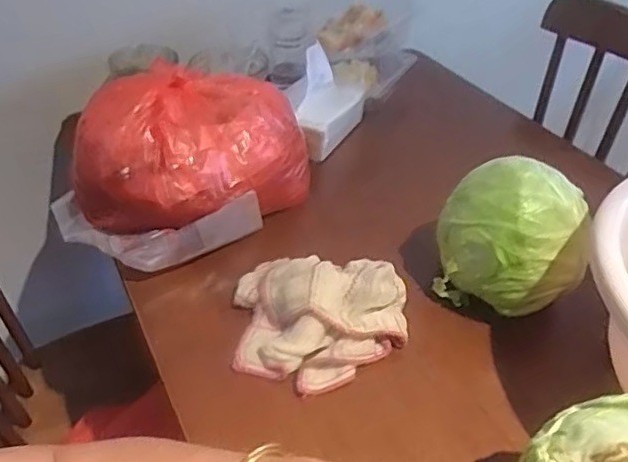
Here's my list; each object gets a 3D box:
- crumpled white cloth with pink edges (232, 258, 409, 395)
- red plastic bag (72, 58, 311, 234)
[{"bbox_3d":[0.006,0.068,0.512,0.150,0.043,0.137,-3,40,-5],"label":"crumpled white cloth with pink edges"},{"bbox_3d":[-0.123,-0.088,0.618,0.222,0.130,0.176,7,40,7],"label":"red plastic bag"}]

